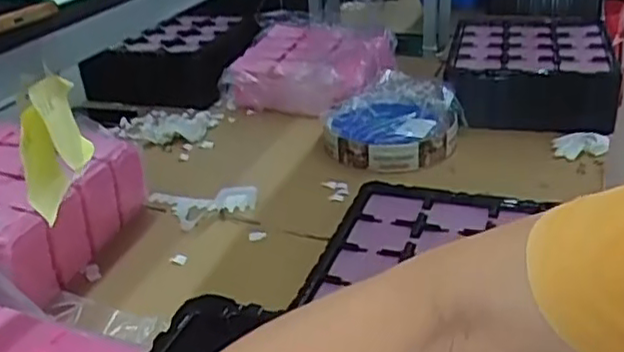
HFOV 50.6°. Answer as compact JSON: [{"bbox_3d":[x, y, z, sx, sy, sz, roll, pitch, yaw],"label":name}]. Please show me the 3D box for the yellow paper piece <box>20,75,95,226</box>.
[{"bbox_3d":[-0.178,-0.025,0.463,0.020,0.082,0.071,5,29,17],"label":"yellow paper piece"}]

